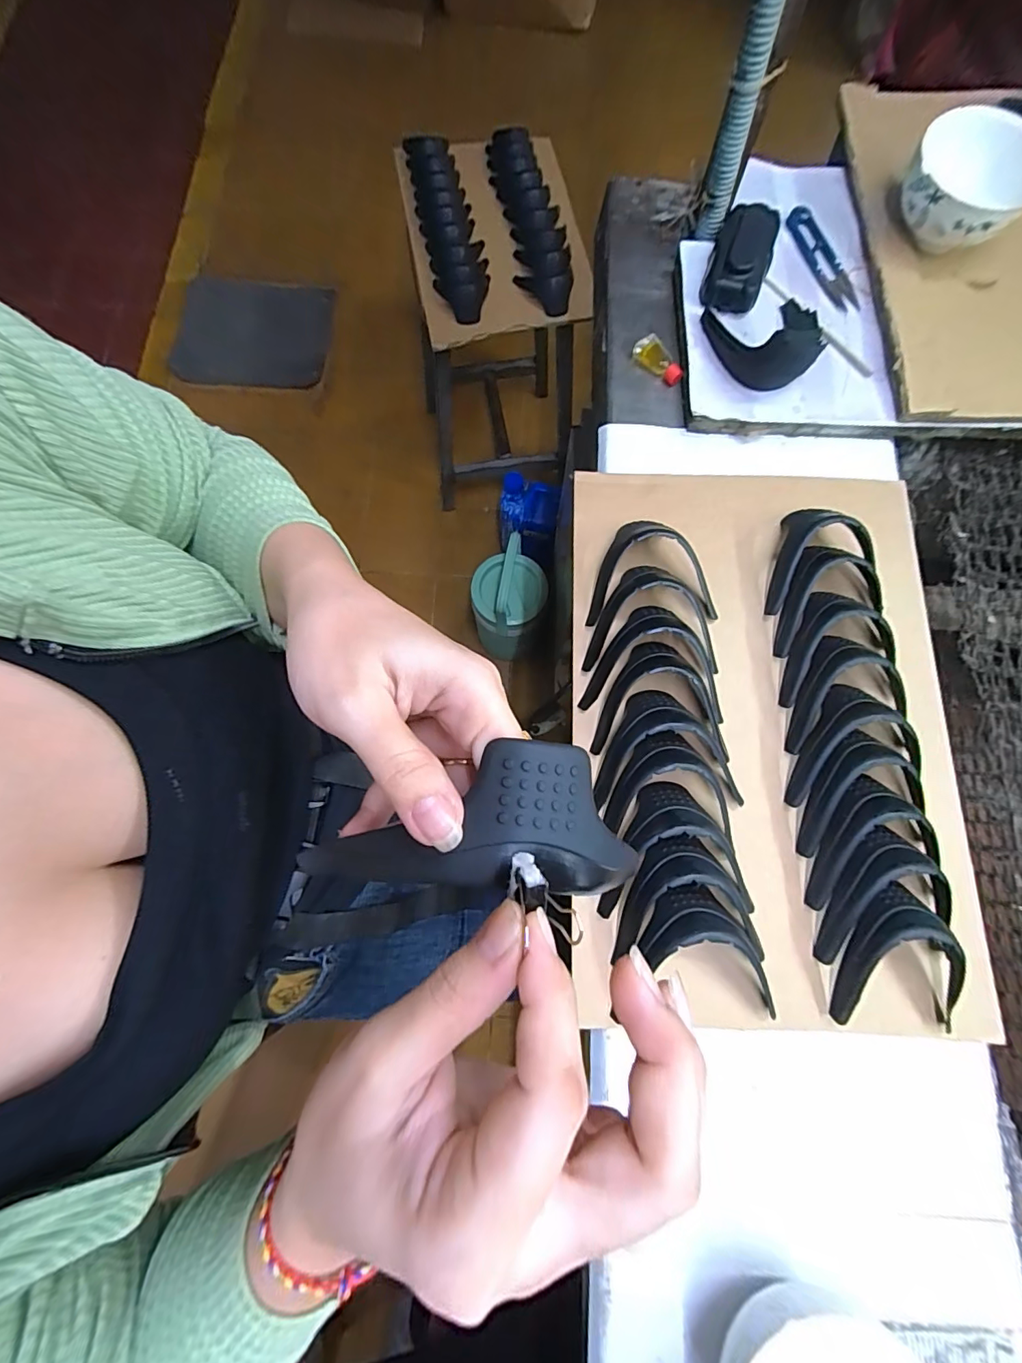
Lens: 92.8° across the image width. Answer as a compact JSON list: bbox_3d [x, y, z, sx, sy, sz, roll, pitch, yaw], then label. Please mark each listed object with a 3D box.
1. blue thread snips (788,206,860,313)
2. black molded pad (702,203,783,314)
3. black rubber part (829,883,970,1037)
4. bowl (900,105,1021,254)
[{"bbox_3d":[0.301,-0.403,0.465,0.028,0.011,0.115,-20,78,-5],"label":"blue thread snips"},{"bbox_3d":[0.216,-0.398,0.448,0.052,0.026,0.101,19,77,4],"label":"black molded pad"},{"bbox_3d":[0.264,0.187,0.320,0.076,0.044,0.092,13,77,3],"label":"black rubber part"},{"bbox_3d":[0.405,-0.439,0.440,0.107,0.066,0.105,0,79,-1],"label":"bowl"}]

